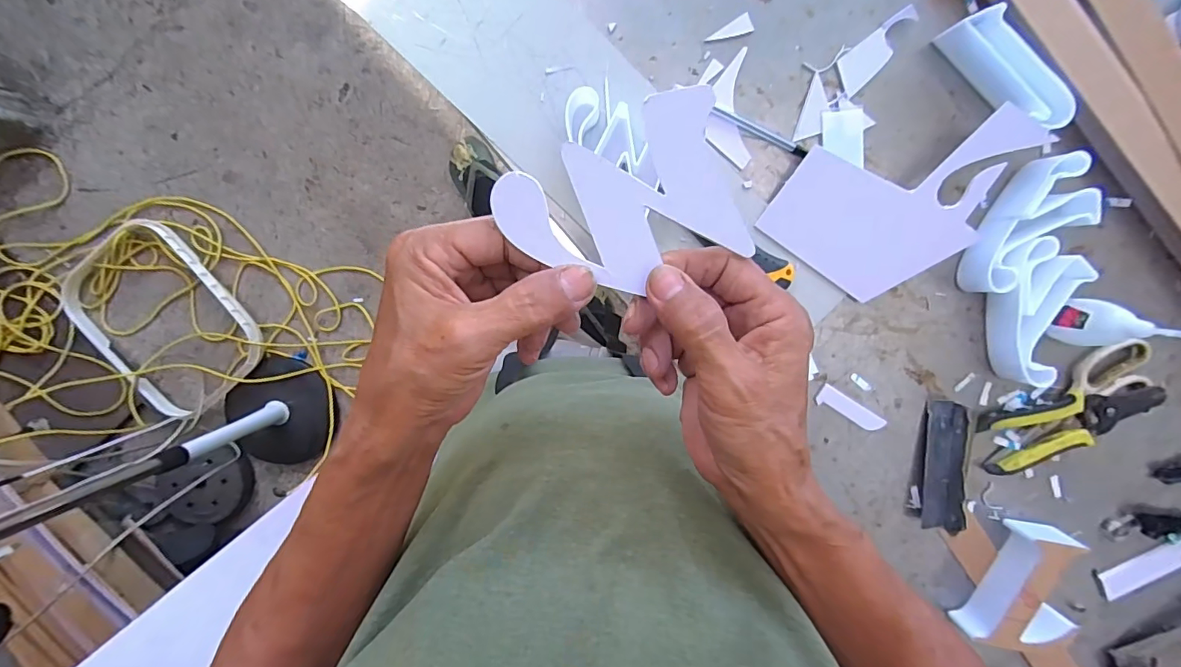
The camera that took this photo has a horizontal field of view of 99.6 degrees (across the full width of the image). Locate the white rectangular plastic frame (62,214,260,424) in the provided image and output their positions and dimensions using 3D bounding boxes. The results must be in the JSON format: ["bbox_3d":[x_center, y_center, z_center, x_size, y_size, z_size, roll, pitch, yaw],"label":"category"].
[{"bbox_3d":[-1.037,-0.028,1.202,0.357,0.046,0.457,-37,96,3],"label":"white rectangular plastic frame"}]

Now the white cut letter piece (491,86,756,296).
[{"bbox_3d":[0.013,-0.057,0.228,0.104,0.006,0.075,-20,104,2],"label":"white cut letter piece"}]

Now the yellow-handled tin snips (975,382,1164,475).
[{"bbox_3d":[0.486,0.092,0.508,0.169,0.021,0.059,-17,98,2],"label":"yellow-handled tin snips"}]

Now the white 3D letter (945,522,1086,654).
[{"bbox_3d":[0.452,0.262,0.520,0.096,0.046,0.133,18,98,-3],"label":"white 3D letter"}]

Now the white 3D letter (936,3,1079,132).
[{"bbox_3d":[0.373,-0.234,0.453,0.127,0.040,0.047,44,96,-6],"label":"white 3D letter"}]

